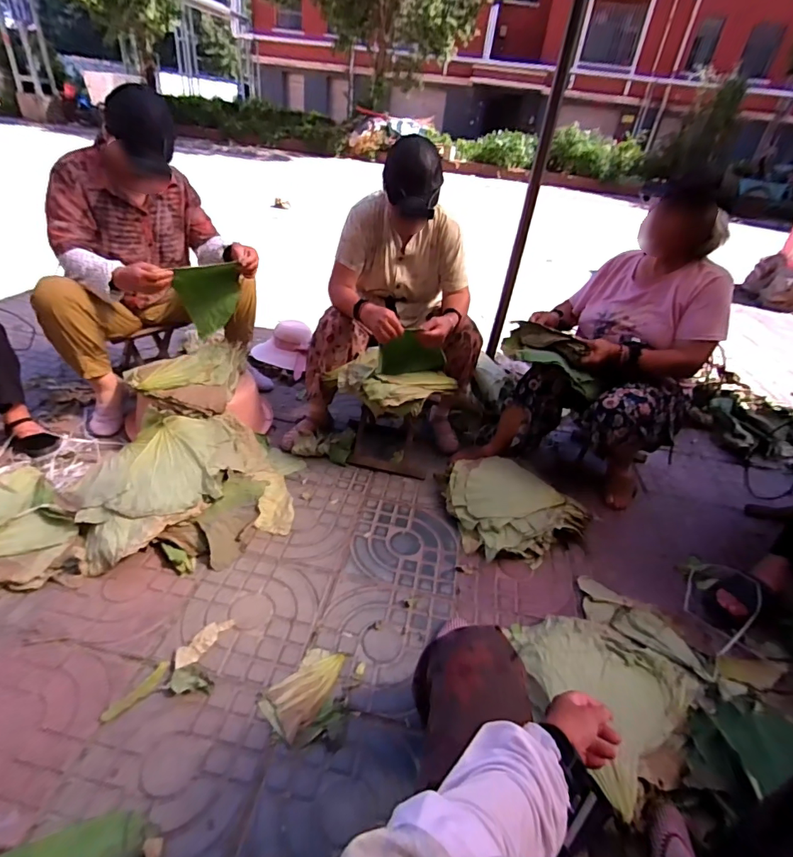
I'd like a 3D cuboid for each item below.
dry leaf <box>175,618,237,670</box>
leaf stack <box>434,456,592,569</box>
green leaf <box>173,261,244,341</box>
[{"bbox_3d":[-0.407,0.446,0.974,0.047,0.015,0.137,21,35,20],"label":"dry leaf"},{"bbox_3d":[0.319,0.233,1.325,0.423,0.131,0.271,18,34,16],"label":"leaf stack"},{"bbox_3d":[-0.585,-0.406,1.456,0.183,0.214,0.049,-14,40,-27],"label":"green leaf"}]

